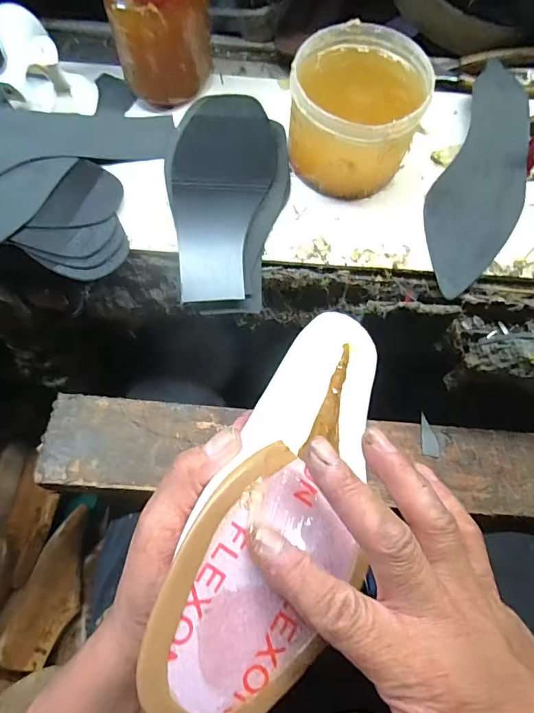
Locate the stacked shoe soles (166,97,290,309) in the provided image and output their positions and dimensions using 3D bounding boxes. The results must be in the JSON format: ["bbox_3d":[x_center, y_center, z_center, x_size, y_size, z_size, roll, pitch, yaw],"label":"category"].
[{"bbox_3d":[-0.030,-0.140,0.369,0.098,0.014,0.197,-4,73,-4],"label":"stacked shoe soles"}]

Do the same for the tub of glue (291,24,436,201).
[{"bbox_3d":[0.071,-0.196,0.359,0.101,0.077,0.107,1,73,-2],"label":"tub of glue"}]

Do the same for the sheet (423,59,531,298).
[{"bbox_3d":[0.188,-0.154,0.379,0.073,0.014,0.225,24,80,5],"label":"sheet"}]

